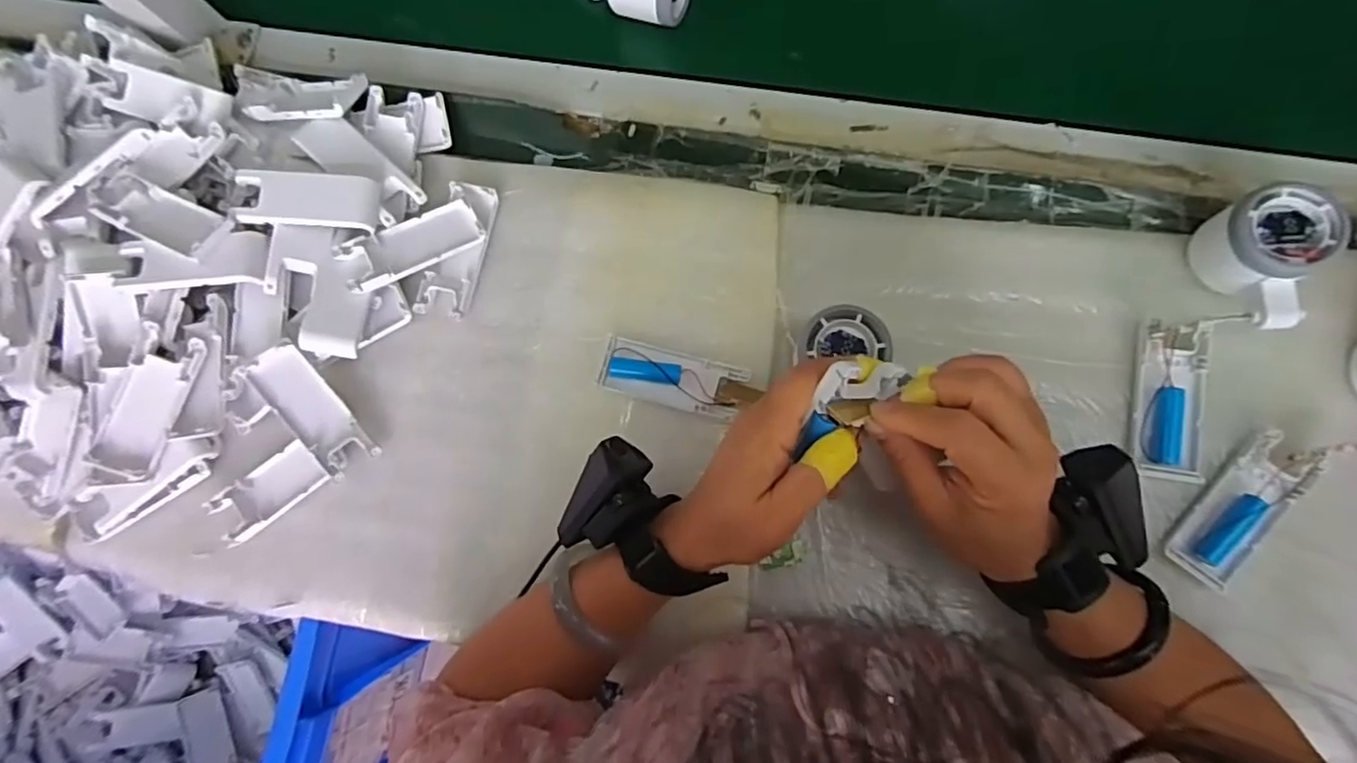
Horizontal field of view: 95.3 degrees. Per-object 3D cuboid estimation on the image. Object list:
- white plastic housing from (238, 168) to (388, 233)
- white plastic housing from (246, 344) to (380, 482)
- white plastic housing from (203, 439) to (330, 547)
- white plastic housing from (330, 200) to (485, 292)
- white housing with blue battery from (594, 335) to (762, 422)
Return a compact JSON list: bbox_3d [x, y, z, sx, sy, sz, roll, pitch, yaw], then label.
[{"bbox_3d":[-0.268,-0.131,0.445,0.096,0.024,0.036,2,82,4],"label":"white plastic housing"},{"bbox_3d":[-0.263,0.022,0.445,0.039,0.011,0.097,-34,99,-1],"label":"white plastic housing"},{"bbox_3d":[-0.298,0.078,0.450,0.084,0.010,0.040,-38,82,-2],"label":"white plastic housing"},{"bbox_3d":[-0.196,-0.102,0.454,0.098,0.016,0.042,-30,81,-17],"label":"white plastic housing"},{"bbox_3d":[-0.002,-0.001,0.434,0.108,0.016,0.039,16,84,6],"label":"white housing with blue battery"}]

